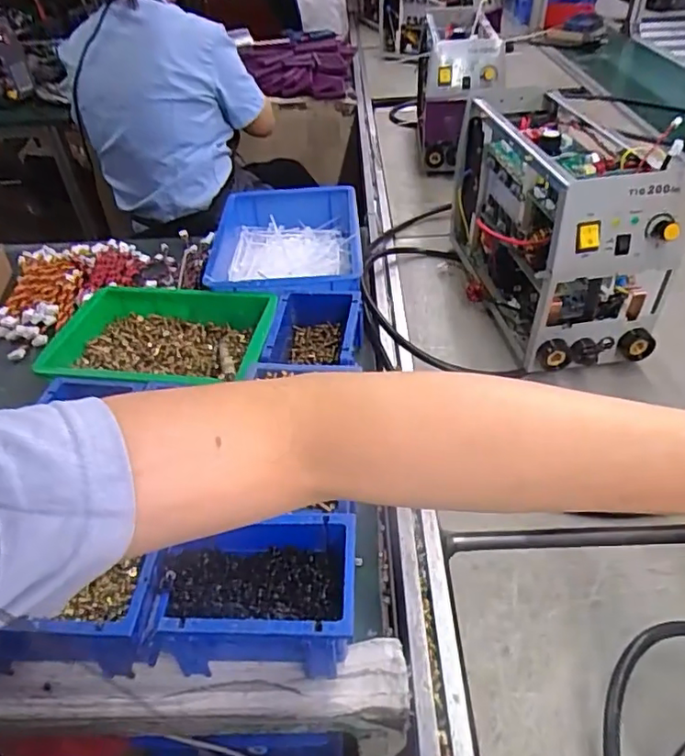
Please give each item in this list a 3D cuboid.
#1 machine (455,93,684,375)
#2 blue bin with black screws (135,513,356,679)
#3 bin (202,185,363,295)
[{"bbox_3d":[0.264,-0.202,0.762,0.152,0.247,0.359,-8,41,-5],"label":"machine"},{"bbox_3d":[-0.068,0.166,0.446,0.155,0.070,0.103,-1,41,3],"label":"blue bin with black screws"},{"bbox_3d":[-0.092,-0.185,0.854,0.233,0.081,0.309,-1,41,2],"label":"bin"}]

